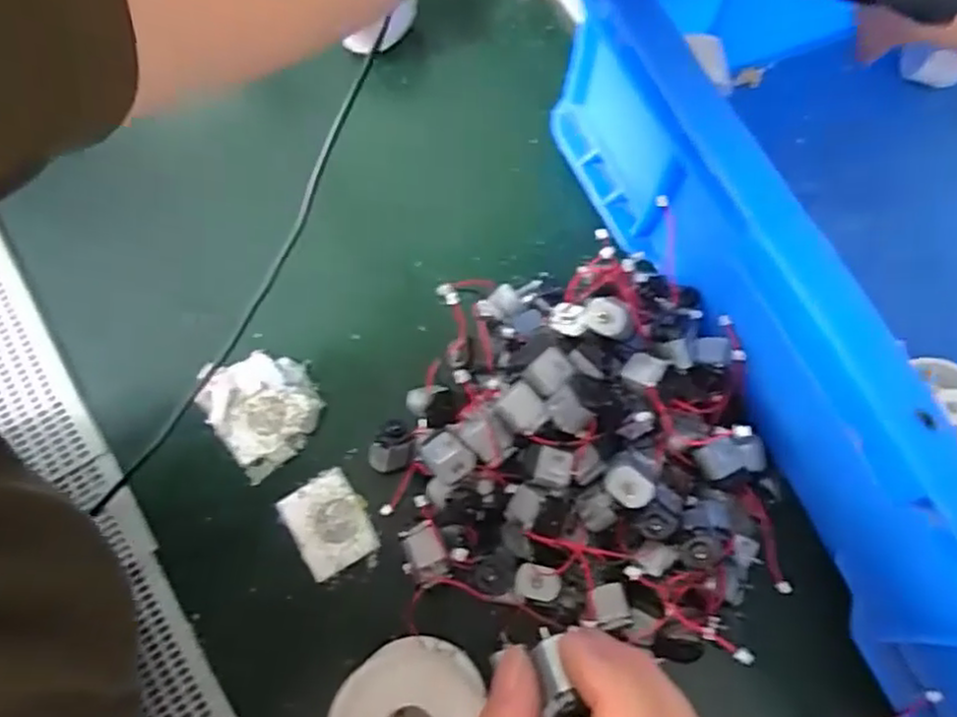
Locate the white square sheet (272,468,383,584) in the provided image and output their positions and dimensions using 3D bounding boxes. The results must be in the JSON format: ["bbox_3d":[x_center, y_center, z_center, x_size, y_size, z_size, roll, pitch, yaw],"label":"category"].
[{"bbox_3d":[-0.077,0.084,0.362,0.038,0.004,0.046,-29,75,-12],"label":"white square sheet"}]

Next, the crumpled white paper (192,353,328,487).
[{"bbox_3d":[-0.114,0.025,0.380,0.055,0.004,0.060,-38,77,-14],"label":"crumpled white paper"}]

